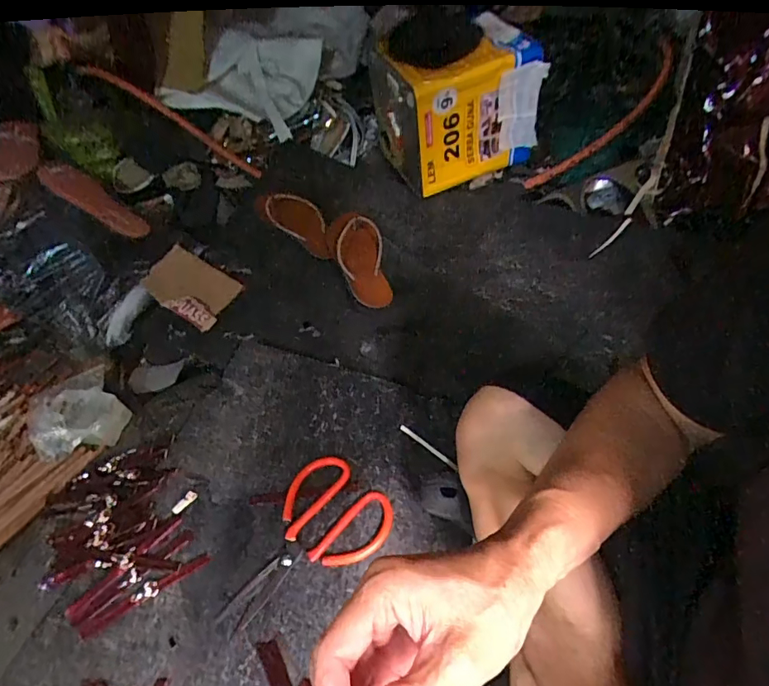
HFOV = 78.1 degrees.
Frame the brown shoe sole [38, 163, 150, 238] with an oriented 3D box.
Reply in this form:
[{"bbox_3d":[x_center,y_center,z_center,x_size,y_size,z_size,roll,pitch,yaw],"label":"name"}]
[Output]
[{"bbox_3d":[-0.529,-0.263,0.869,0.201,0.020,0.070,35,55,-8],"label":"brown shoe sole"}]

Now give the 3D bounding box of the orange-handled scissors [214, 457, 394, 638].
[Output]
[{"bbox_3d":[-0.096,0.239,0.558,0.133,0.010,0.212,30,55,30],"label":"orange-handled scissors"}]

